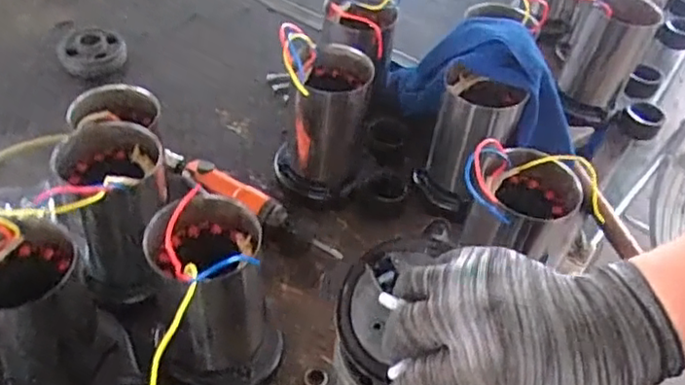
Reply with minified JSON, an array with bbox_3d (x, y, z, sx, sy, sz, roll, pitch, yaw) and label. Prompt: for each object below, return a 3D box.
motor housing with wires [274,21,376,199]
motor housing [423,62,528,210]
[{"bbox_3d":[-0.023,-0.086,0.748,0.101,0.200,0.099,4,46,-3],"label":"motor housing with wires"},{"bbox_3d":[0.149,-0.063,0.748,0.084,0.152,0.084,17,47,9],"label":"motor housing"}]

